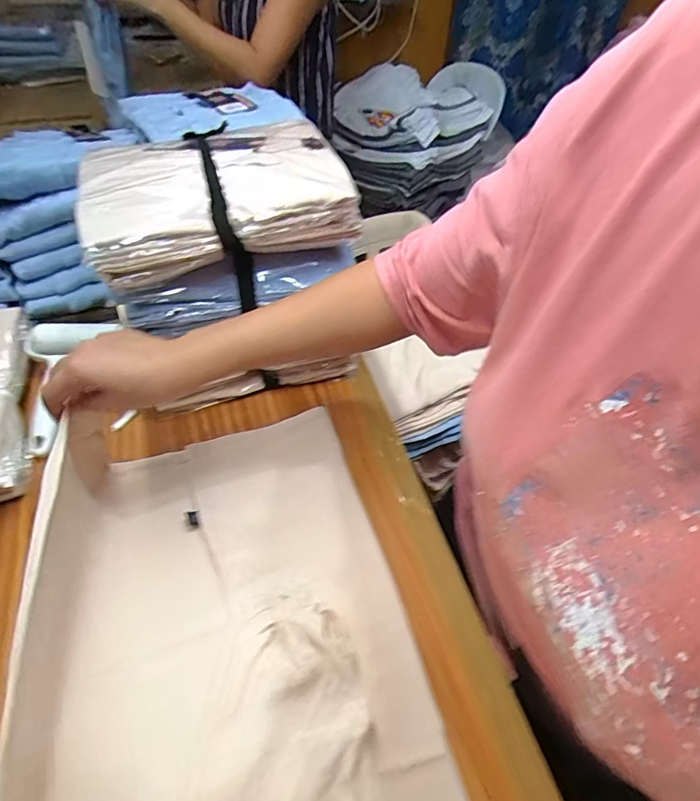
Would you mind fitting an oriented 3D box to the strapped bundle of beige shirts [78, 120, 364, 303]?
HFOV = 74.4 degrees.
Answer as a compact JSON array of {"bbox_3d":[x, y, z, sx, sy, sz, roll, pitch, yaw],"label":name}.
[{"bbox_3d":[-0.138,-0.212,0.471,0.251,0.060,0.181,-19,55,-16],"label":"strapped bundle of beige shirts"}]

